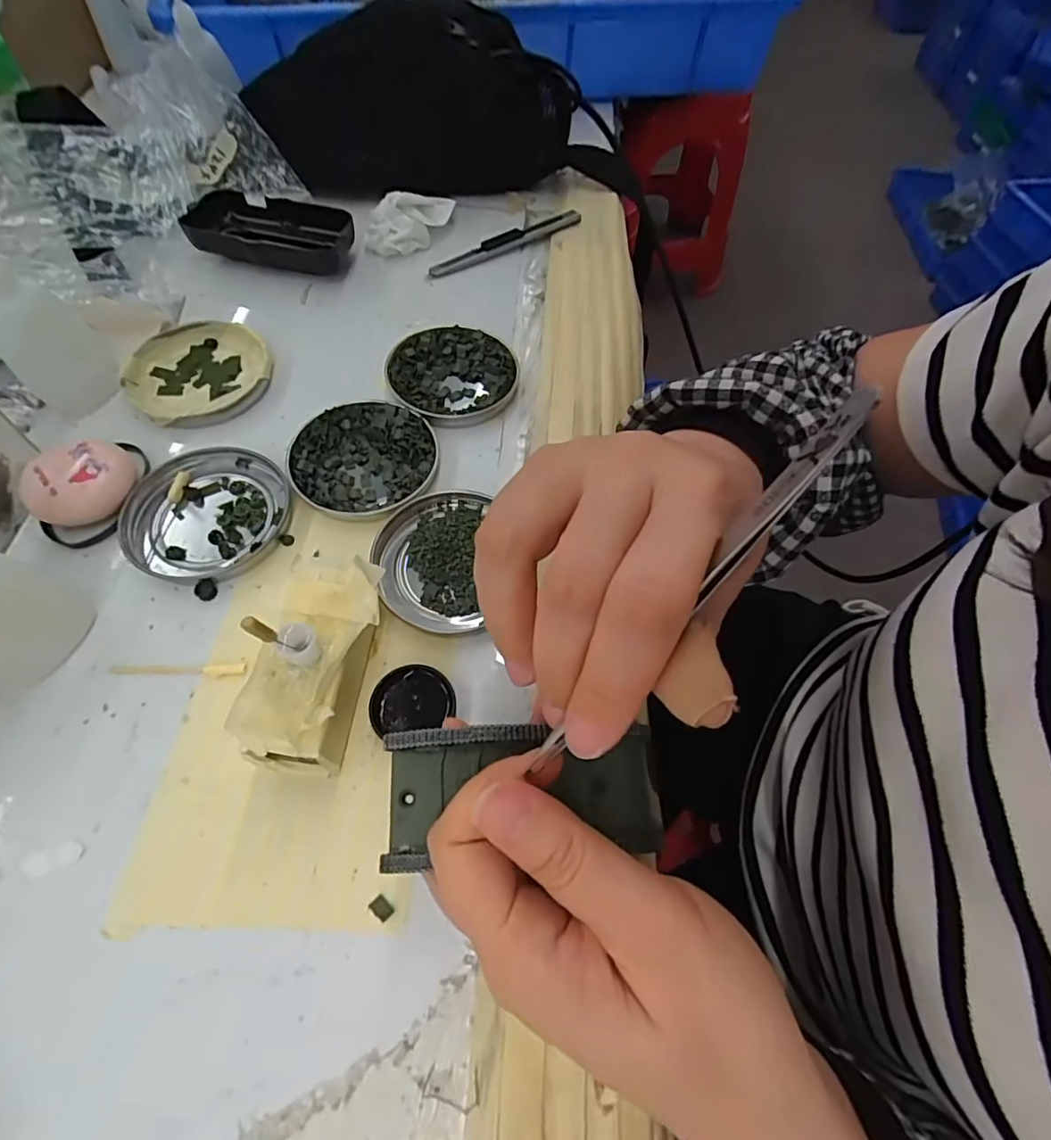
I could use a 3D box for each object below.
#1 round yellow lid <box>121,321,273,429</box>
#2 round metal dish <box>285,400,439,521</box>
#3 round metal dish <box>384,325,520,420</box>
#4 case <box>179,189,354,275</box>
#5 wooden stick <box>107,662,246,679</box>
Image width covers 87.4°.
[{"bbox_3d":[-0.195,-0.119,0.328,0.079,0.012,0.079,1,61,-2],"label":"round yellow lid"},{"bbox_3d":[-0.088,-0.062,0.301,0.077,0.008,0.073,1,61,-2],"label":"round metal dish"},{"bbox_3d":[-0.044,-0.120,0.336,0.075,0.011,0.074,1,61,-2],"label":"round metal dish"},{"bbox_3d":[-0.177,-0.234,0.384,0.115,0.025,0.053,10,61,2],"label":"case"},{"bbox_3d":[-0.155,0.044,0.244,0.059,0.004,0.006,-1,61,-3],"label":"wooden stick"}]

